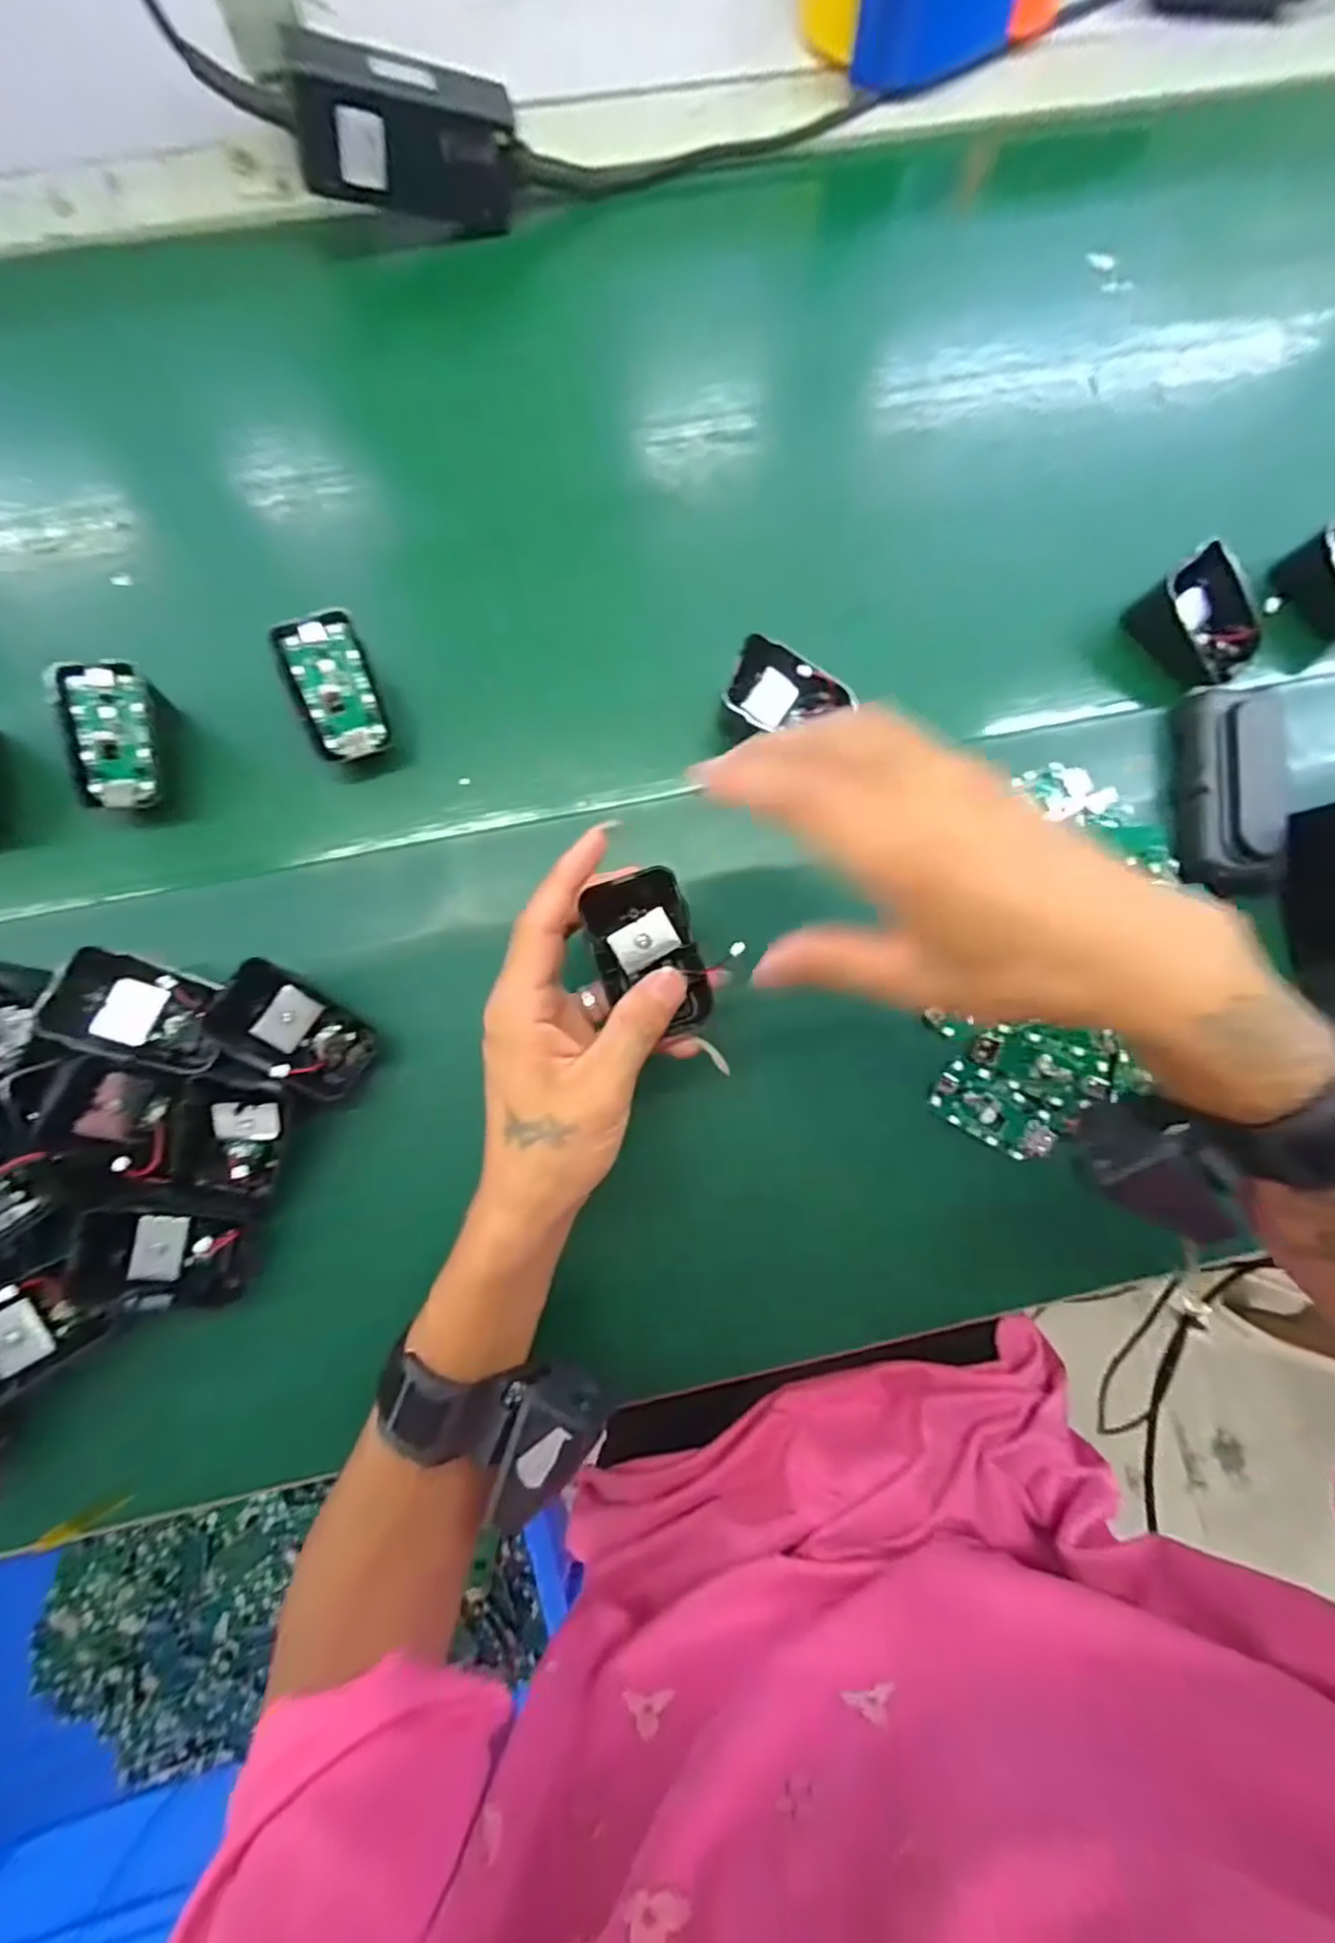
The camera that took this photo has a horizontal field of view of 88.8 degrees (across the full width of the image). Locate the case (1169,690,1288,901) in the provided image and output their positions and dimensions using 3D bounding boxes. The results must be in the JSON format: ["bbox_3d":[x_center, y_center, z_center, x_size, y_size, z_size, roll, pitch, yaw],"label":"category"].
[{"bbox_3d":[0.302,-0.096,0.364,0.051,0.032,0.108,-2,84,-3],"label":"case"}]

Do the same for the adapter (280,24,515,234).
[{"bbox_3d":[-0.140,-0.447,0.367,0.109,0.048,0.030,-6,84,-16],"label":"adapter"}]

